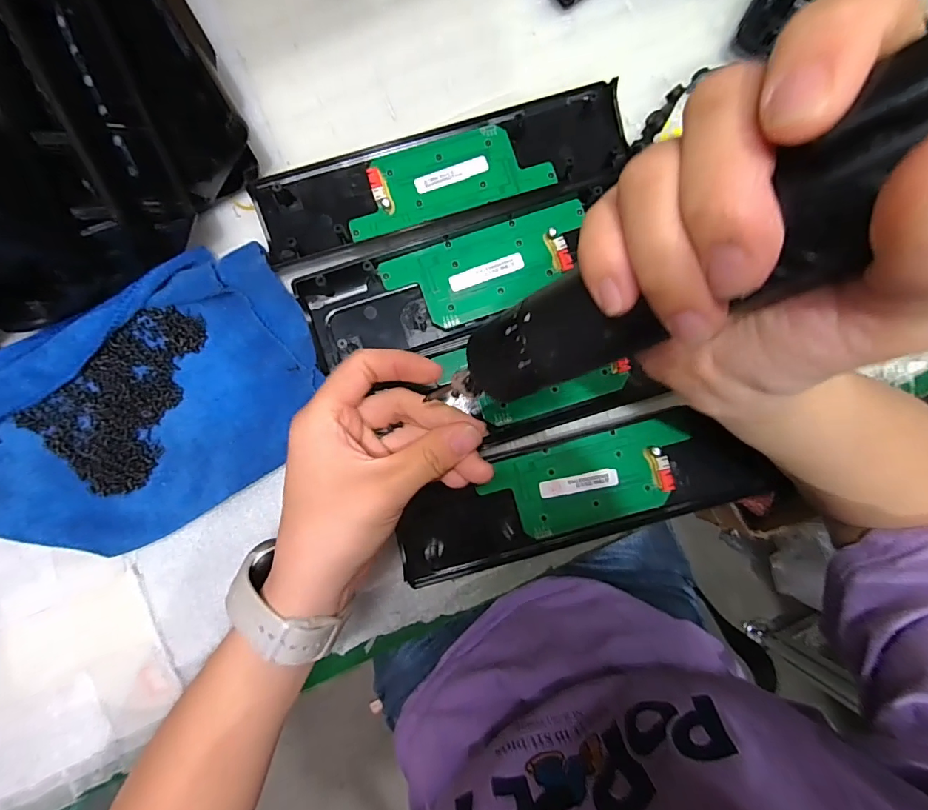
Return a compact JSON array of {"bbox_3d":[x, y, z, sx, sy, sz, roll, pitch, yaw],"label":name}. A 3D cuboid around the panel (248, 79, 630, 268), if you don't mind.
[{"bbox_3d":[-0.015,-0.151,0.303,0.237,0.023,0.067,-15,86,-2],"label":"panel"}]

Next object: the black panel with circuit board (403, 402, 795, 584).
[{"bbox_3d":[0.075,0.053,0.292,0.233,0.020,0.066,-15,86,-2],"label":"black panel with circuit board"}]

